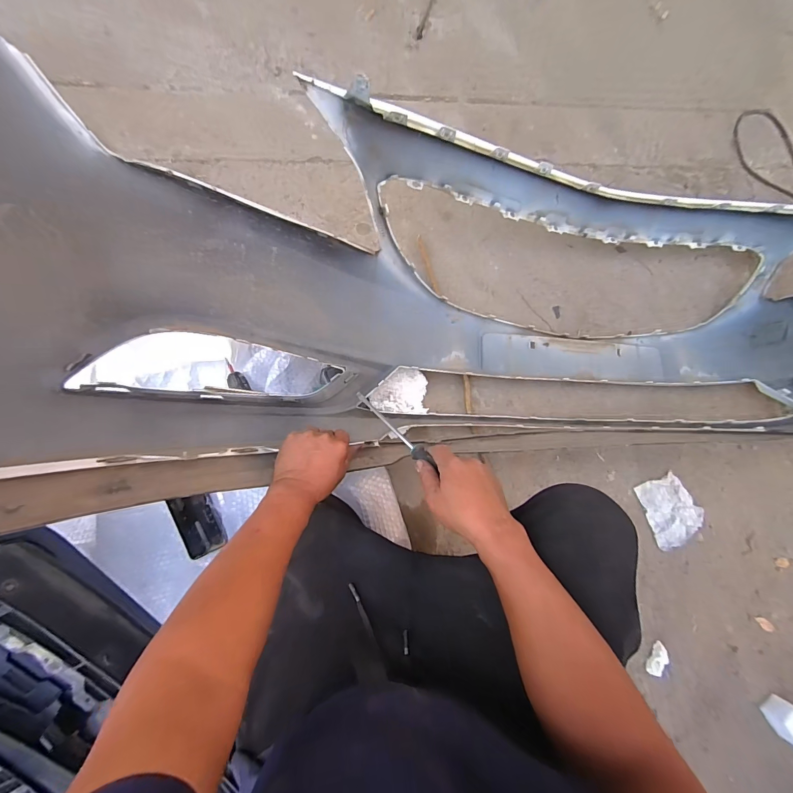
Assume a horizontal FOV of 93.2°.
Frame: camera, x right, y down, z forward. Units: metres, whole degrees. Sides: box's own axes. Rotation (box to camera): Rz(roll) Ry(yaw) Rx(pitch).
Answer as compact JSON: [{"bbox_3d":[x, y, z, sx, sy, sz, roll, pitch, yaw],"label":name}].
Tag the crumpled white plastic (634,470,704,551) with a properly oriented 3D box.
[{"bbox_3d":[0.629,0.259,0.861,0.125,0.026,0.150,-23,92,-14],"label":"crumpled white plastic"}]

